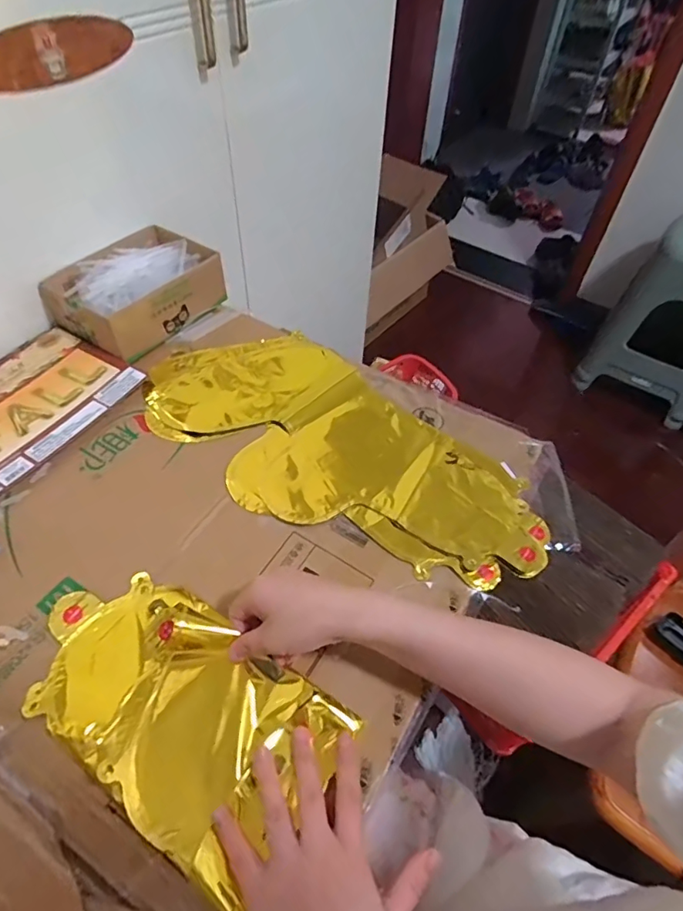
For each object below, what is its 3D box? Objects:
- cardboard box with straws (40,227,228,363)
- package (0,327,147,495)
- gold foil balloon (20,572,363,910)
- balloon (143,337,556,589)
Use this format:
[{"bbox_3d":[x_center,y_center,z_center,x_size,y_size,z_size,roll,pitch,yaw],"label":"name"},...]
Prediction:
[{"bbox_3d":[-0.260,-0.216,0.656,0.143,0.063,0.189,29,56,18],"label":"cardboard box with straws"},{"bbox_3d":[-0.349,-0.057,0.554,0.159,0.011,0.211,27,55,17],"label":"package"},{"bbox_3d":[-0.127,0.180,0.378,0.242,0.029,0.135,30,56,19],"label":"gold foil balloon"},{"bbox_3d":[-0.011,-0.011,0.539,0.439,0.017,0.208,36,58,22],"label":"balloon"}]

